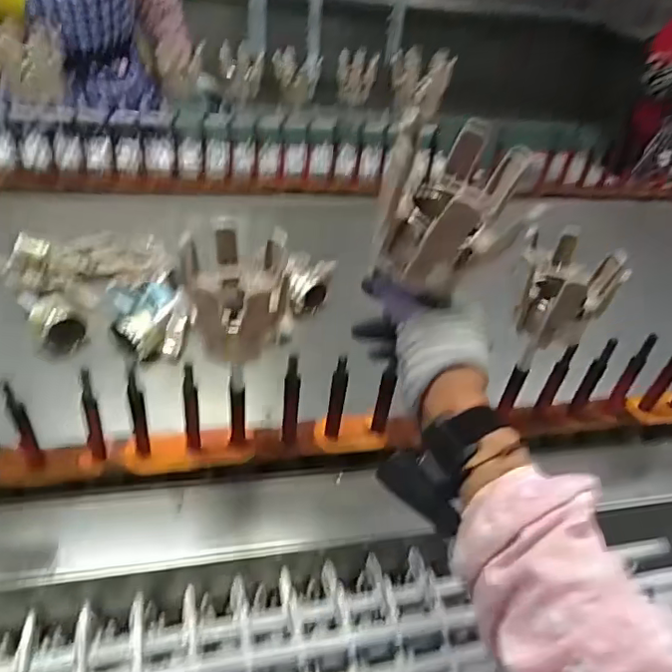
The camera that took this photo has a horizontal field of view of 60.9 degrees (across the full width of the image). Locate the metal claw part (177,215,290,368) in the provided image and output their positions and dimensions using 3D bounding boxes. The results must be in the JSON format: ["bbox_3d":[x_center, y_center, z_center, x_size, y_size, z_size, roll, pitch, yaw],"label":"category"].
[{"bbox_3d":[-0.082,-0.039,0.491,0.088,0.082,0.088,-9,40,-12],"label":"metal claw part"}]

